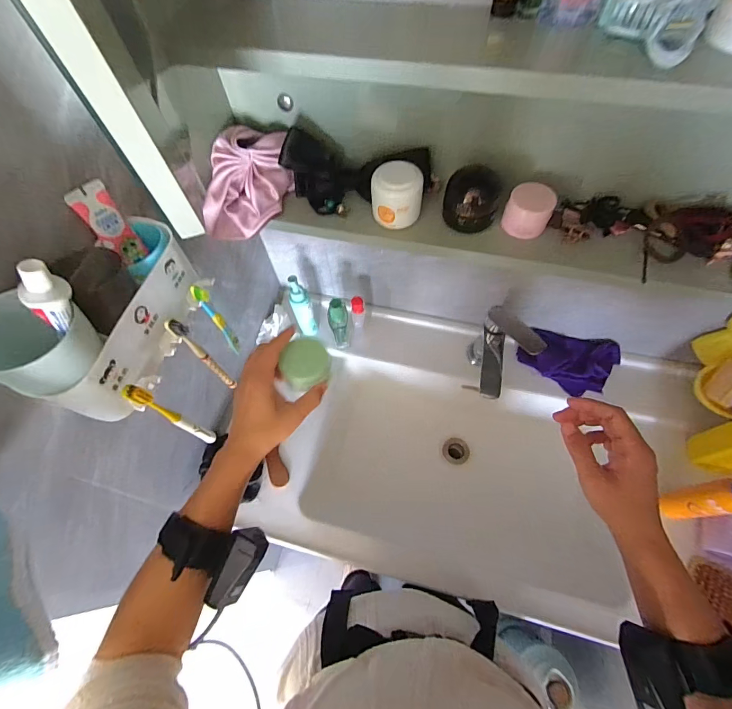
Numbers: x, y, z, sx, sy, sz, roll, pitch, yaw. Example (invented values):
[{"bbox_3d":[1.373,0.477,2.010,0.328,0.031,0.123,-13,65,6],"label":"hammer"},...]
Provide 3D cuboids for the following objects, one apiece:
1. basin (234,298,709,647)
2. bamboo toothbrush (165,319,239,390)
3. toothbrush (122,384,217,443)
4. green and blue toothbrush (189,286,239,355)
[{"bbox_3d":[0.208,0.194,0.749,0.714,0.269,0.473,9,64,7],"label":"basin"},{"bbox_3d":[-0.197,0.004,0.451,0.014,0.164,0.014,30,69,17],"label":"bamboo toothbrush"},{"bbox_3d":[-0.215,0.072,0.415,0.022,0.159,0.015,23,67,14],"label":"toothbrush"},{"bbox_3d":[-0.183,-0.041,0.458,0.016,0.133,0.011,-33,66,-13],"label":"green and blue toothbrush"}]

